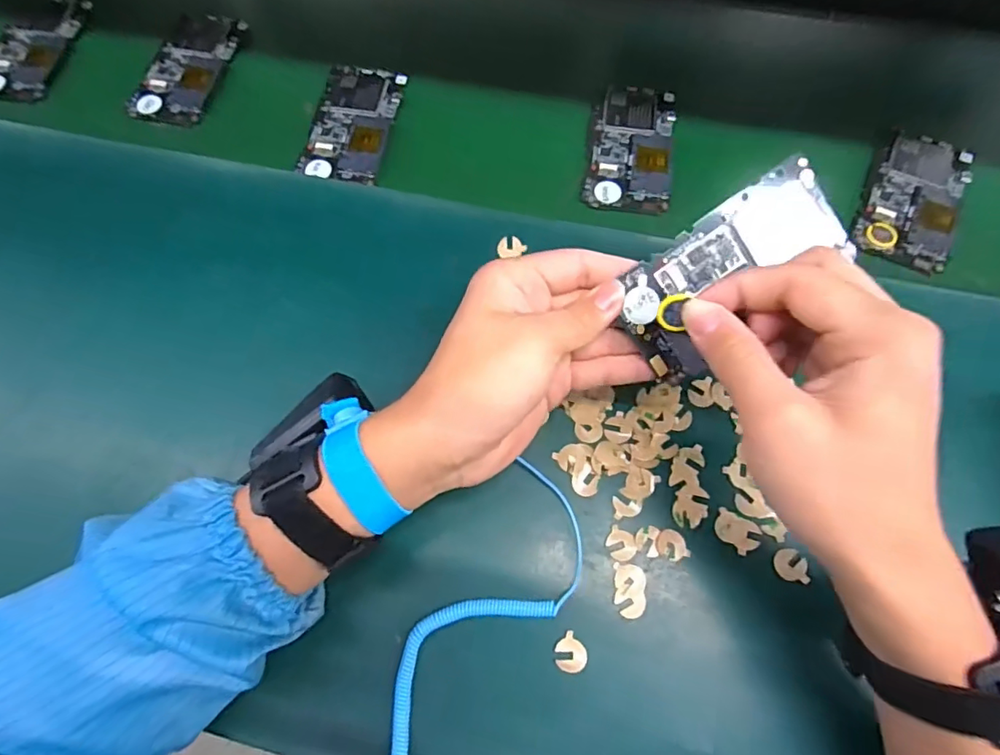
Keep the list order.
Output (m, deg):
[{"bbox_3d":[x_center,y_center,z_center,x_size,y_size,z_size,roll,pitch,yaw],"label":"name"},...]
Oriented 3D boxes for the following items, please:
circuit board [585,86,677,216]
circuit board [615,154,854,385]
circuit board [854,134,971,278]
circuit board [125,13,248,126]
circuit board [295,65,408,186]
[{"bbox_3d":[0.104,-0.183,0.426,0.063,0.007,0.118,9,70,4],"label":"circuit board"},{"bbox_3d":[0.123,-0.057,0.285,0.123,0.005,0.062,-37,96,2],"label":"circuit board"},{"bbox_3d":[0.310,-0.135,0.403,0.063,0.008,0.123,26,72,9],"label":"circuit board"},{"bbox_3d":[-0.270,-0.271,0.468,0.065,0.013,0.121,9,70,4],"label":"circuit board"},{"bbox_3d":[-0.120,-0.210,0.440,0.064,0.010,0.116,10,70,4],"label":"circuit board"}]

